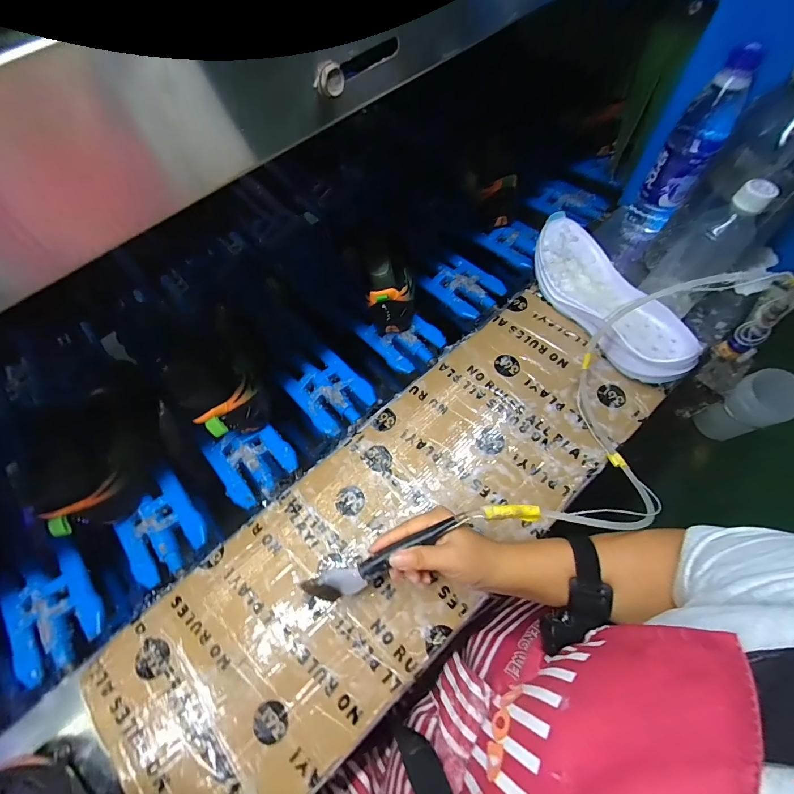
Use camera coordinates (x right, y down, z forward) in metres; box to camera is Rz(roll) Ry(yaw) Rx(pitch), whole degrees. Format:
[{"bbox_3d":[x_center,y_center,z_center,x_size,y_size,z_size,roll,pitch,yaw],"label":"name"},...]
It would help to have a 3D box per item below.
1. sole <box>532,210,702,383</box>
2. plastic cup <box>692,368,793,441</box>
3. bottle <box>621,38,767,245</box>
[{"bbox_3d":[0.281,-0.134,0.509,0.101,0.048,0.276,-25,66,-9],"label":"sole"},{"bbox_3d":[0.539,0.019,0.576,0.066,0.131,0.073,-23,65,-8],"label":"plastic cup"},{"bbox_3d":[0.377,-0.313,0.497,0.059,0.232,0.062,32,70,17],"label":"bottle"}]

